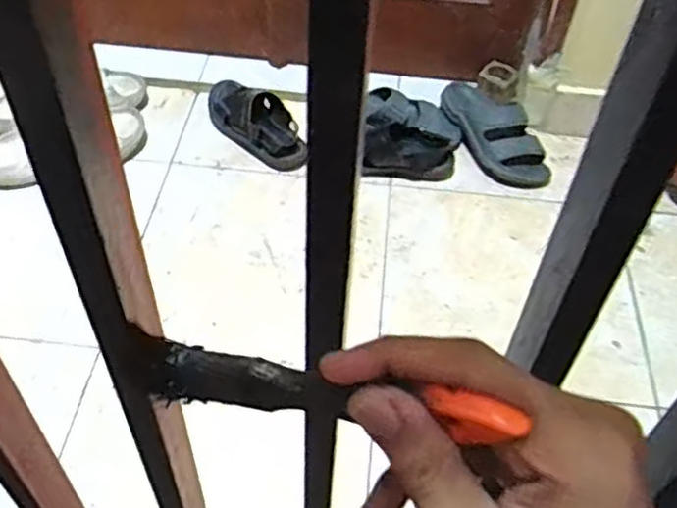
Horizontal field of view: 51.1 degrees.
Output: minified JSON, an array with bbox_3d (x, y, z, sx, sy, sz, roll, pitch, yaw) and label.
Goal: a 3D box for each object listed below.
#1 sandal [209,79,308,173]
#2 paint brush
[{"bbox_3d":[-0.142,-0.237,1.309,0.113,0.062,0.211,-27,53,-26],"label":"sandal"},{"bbox_3d":[-0.017,0.049,0.256,0.169,0.033,0.012,1,39,35],"label":"paint brush"}]

